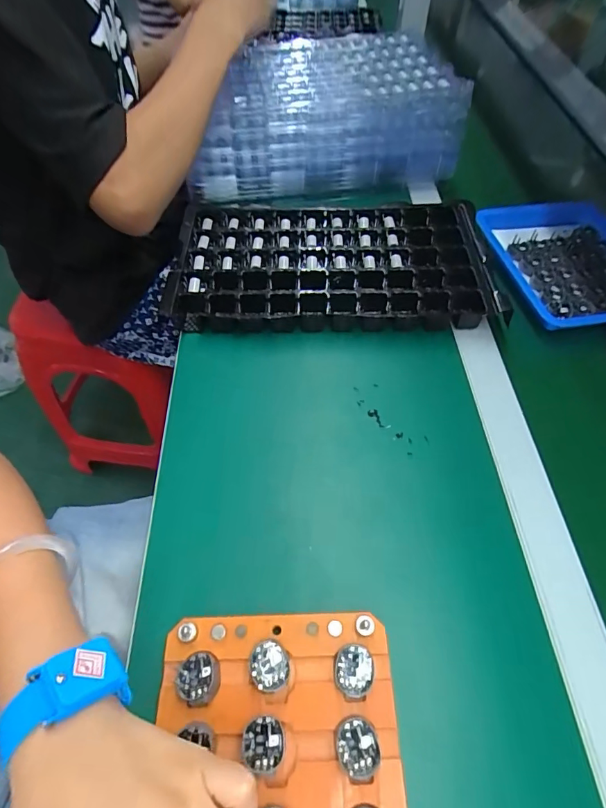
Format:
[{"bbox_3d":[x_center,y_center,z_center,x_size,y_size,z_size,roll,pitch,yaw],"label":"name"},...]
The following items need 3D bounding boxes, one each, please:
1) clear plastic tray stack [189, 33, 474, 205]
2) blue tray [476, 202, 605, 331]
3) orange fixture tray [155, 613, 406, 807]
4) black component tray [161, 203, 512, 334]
[{"bbox_3d":[0.017,-0.421,0.653,0.363,0.111,0.231,-8,55,-4],"label":"clear plastic tray stack"},{"bbox_3d":[0.336,-0.180,0.557,0.196,0.028,0.216,-11,55,-7],"label":"blue tray"},{"bbox_3d":[-0.014,0.224,0.258,0.145,0.011,0.186,-2,54,0],"label":"orange fixture tray"},{"bbox_3d":[0.033,-0.164,0.534,0.348,0.045,0.199,1,54,2],"label":"black component tray"}]

